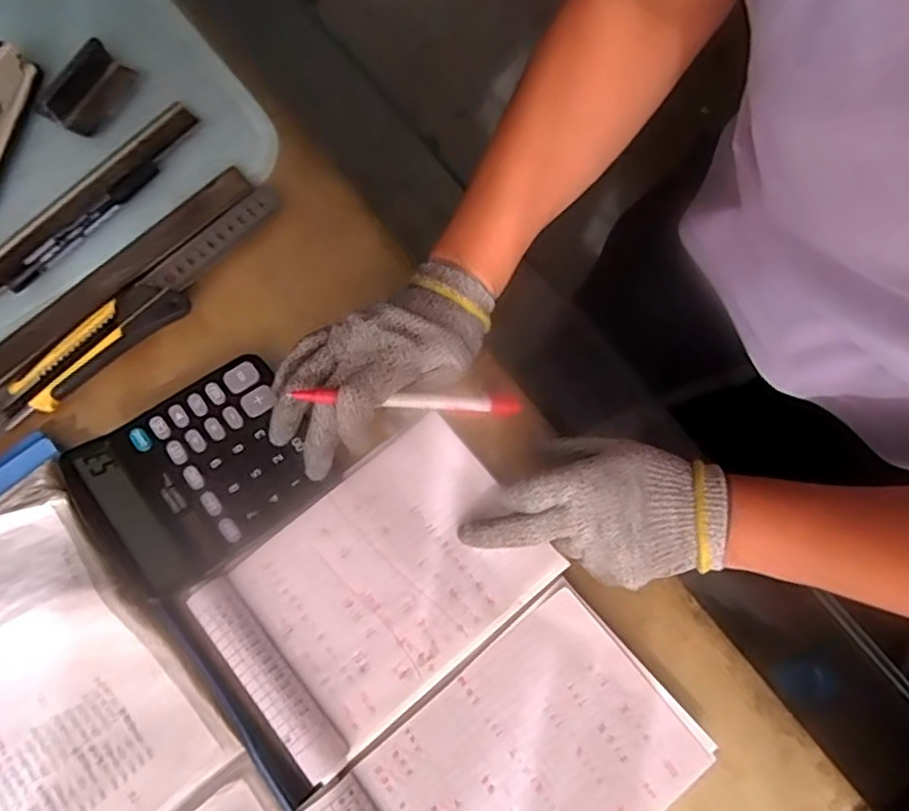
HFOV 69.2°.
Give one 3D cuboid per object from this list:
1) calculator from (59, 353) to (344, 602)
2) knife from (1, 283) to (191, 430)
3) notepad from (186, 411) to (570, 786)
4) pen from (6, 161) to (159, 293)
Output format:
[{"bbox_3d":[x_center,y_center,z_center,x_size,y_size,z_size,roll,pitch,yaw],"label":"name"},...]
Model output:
[{"bbox_3d":[-0.163,0.044,0.428,0.133,0.023,0.116,-35,78,-9],"label":"calculator"},{"bbox_3d":[-0.256,-0.041,0.469,0.140,0.021,0.035,-38,78,-10],"label":"knife"},{"bbox_3d":[-0.046,0.112,0.417,0.194,0.019,0.138,-39,78,-10],"label":"notepad"},{"bbox_3d":[-0.280,-0.137,0.500,0.017,0.014,0.137,40,78,10],"label":"pen"}]

